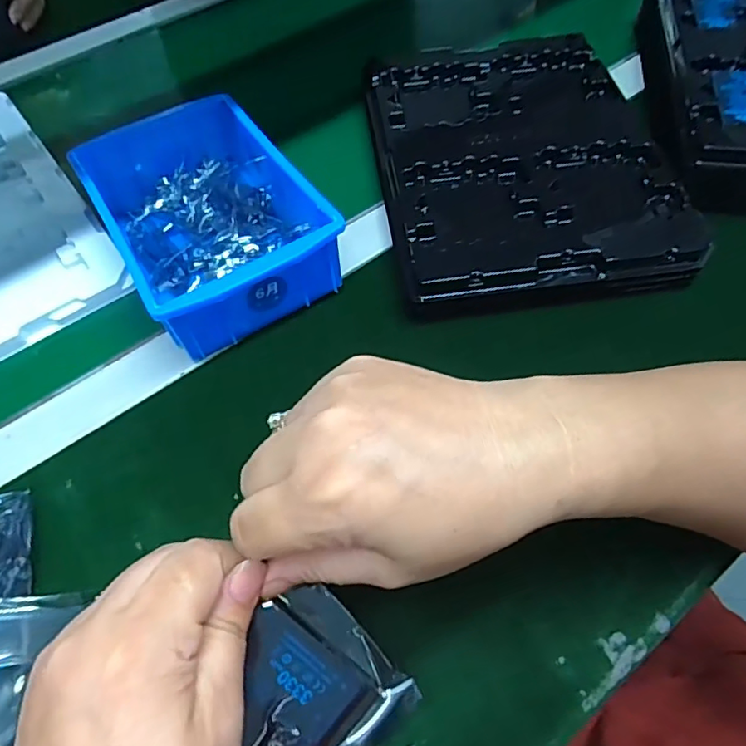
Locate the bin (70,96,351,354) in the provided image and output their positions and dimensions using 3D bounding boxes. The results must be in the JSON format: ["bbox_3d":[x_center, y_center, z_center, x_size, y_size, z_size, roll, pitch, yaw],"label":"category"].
[{"bbox_3d":[-0.121,-0.113,0.399,0.126,0.064,0.194,-29,61,-15],"label":"bin"}]

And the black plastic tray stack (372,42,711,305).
[{"bbox_3d":[0.115,-0.171,0.443,0.217,0.041,0.295,-8,58,-2],"label":"black plastic tray stack"}]

